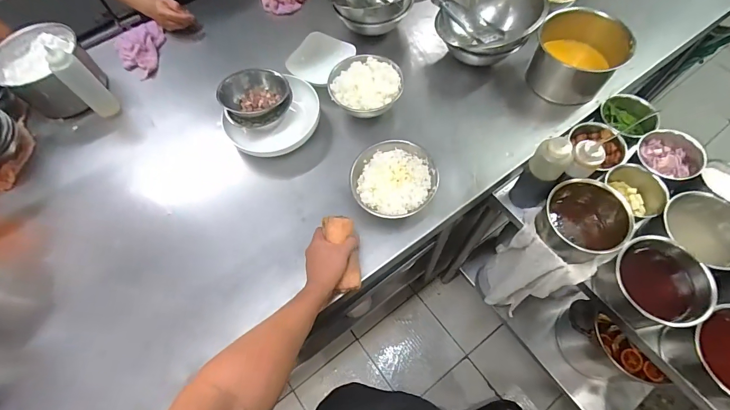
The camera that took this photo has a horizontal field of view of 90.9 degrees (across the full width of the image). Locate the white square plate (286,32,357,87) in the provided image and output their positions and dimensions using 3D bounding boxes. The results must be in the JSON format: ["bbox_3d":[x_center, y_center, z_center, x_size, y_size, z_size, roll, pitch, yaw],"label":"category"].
[{"bbox_3d":[-0.113,-0.364,0.896,0.130,0.044,0.144,30,70,15],"label":"white square plate"}]

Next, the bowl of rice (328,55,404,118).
[{"bbox_3d":[0.002,-0.265,0.837,0.161,0.070,0.155,-1,65,2],"label":"bowl of rice"}]

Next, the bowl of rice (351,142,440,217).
[{"bbox_3d":[0.054,-0.050,0.736,0.162,0.075,0.154,-1,65,2],"label":"bowl of rice"}]

